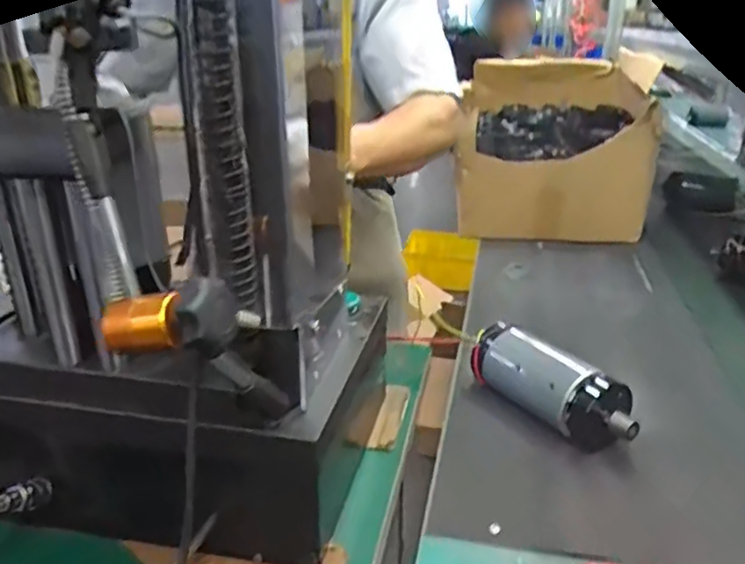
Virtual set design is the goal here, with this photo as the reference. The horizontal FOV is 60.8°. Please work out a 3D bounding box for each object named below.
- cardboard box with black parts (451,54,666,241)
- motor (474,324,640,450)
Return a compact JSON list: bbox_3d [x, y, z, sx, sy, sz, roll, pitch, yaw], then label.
[{"bbox_3d":[0.413,-0.321,1.484,0.376,0.342,0.575,5,23,11],"label":"cardboard box with black parts"},{"bbox_3d":[0.203,0.120,0.728,0.076,0.082,0.208,-14,27,-30],"label":"motor"}]

